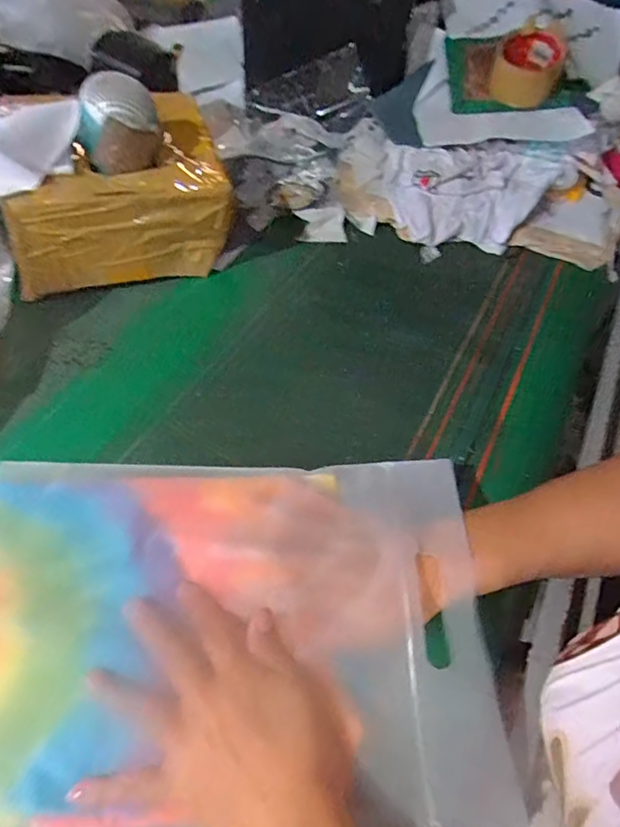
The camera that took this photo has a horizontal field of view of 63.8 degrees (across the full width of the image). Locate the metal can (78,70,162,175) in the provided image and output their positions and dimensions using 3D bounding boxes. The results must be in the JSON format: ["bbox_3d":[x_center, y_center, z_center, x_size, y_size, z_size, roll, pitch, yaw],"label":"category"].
[{"bbox_3d":[-0.191,-0.287,0.500,0.075,0.073,0.060,-11,56,-12],"label":"metal can"}]

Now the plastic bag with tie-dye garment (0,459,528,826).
[{"bbox_3d":[-0.069,0.135,0.339,0.354,0.031,0.234,-1,54,-1],"label":"plastic bag with tie-dye garment"}]

